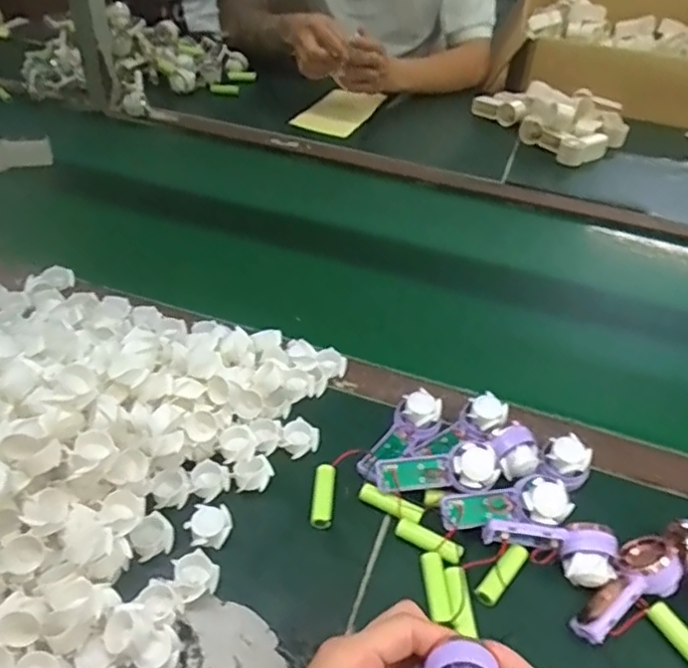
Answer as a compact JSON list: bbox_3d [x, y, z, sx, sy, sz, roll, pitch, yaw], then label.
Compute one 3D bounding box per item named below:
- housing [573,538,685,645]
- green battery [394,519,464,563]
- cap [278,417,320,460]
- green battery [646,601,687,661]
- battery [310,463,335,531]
[{"bbox_3d":[0.200,0.178,0.426,0.091,0.030,0.038,-31,53,-33],"label":"housing"},{"bbox_3d":[0.064,0.152,0.457,0.051,0.014,0.016,24,45,21],"label":"green battery"},{"bbox_3d":[-0.038,0.089,0.520,0.030,0.017,0.029,2,42,-2],"label":"cap"},{"bbox_3d":[0.231,0.208,0.417,0.014,0.011,0.052,-21,48,-26],"label":"green battery"},{"bbox_3d":[-0.016,0.126,0.482,0.016,0.011,0.051,5,42,1],"label":"battery"}]

